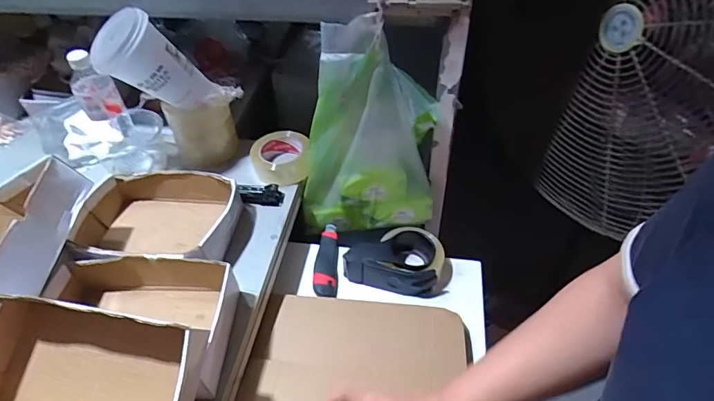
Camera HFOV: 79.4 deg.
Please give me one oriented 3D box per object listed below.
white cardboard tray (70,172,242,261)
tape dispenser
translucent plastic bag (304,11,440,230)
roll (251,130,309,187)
[{"bbox_3d":[-0.320,0.035,0.688,0.247,0.059,0.176,2,46,5],"label":"white cardboard tray"},{"bbox_3d":[0.075,0.099,0.746,0.177,0.075,0.110,7,47,9],"label":"tape dispenser"},{"bbox_3d":[0.017,-0.105,0.764,0.249,0.370,0.087,-11,46,-8],"label":"translucent plastic bag"},{"bbox_3d":[-0.143,-0.086,0.803,0.106,0.047,0.114,-1,46,1],"label":"roll"}]

